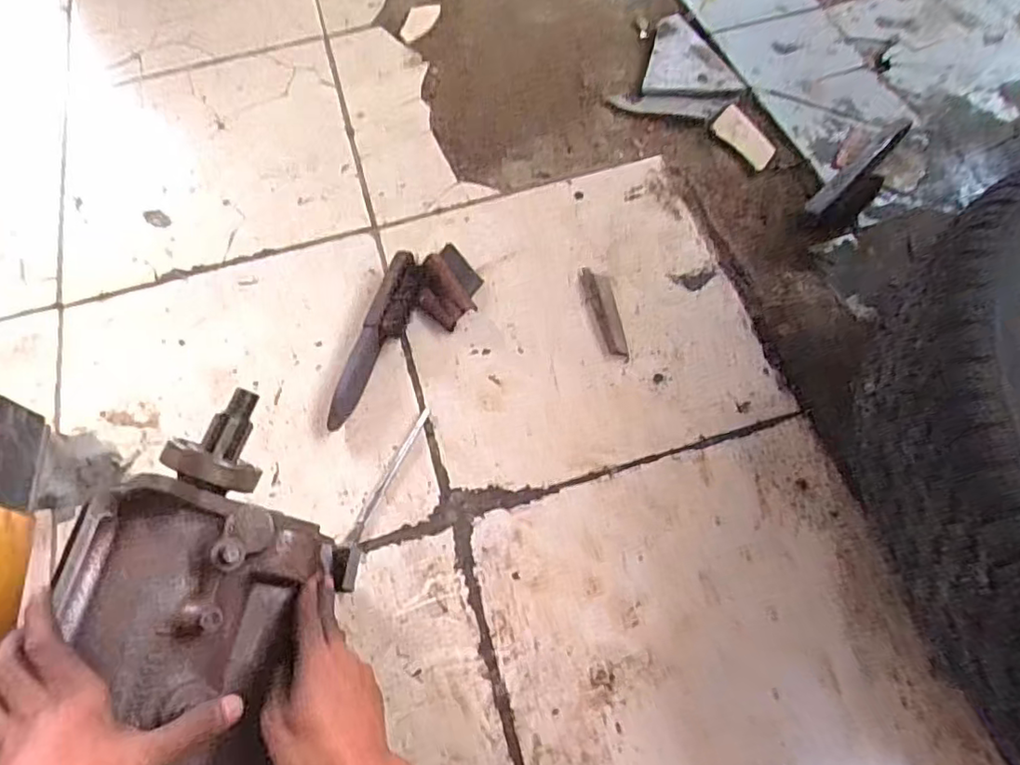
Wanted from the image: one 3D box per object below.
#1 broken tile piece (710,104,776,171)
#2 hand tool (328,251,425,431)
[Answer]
[{"bbox_3d":[0.324,-0.336,0.832,0.048,0.007,0.110,-26,66,-11],"label":"broken tile piece"},{"bbox_3d":[-0.149,-0.049,0.706,0.047,0.031,0.223,15,66,8],"label":"hand tool"}]

